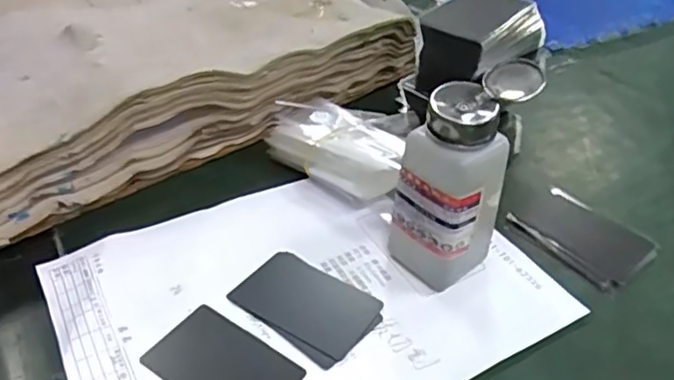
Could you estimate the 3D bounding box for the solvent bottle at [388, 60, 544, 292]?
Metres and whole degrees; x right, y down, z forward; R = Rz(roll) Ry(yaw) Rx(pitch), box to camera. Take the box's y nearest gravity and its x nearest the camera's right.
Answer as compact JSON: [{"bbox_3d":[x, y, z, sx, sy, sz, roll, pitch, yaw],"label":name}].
[{"bbox_3d":[0.073,-0.007,0.389,0.058,0.135,0.067,28,46,27],"label":"solvent bottle"}]

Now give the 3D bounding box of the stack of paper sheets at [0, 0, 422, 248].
[{"bbox_3d":[-0.165,-0.122,0.563,0.436,0.082,0.248,-25,47,-29],"label":"stack of paper sheets"}]

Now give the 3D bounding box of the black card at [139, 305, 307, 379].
[{"bbox_3d":[-0.065,0.101,0.357,0.082,0.004,0.053,26,45,25],"label":"black card"}]

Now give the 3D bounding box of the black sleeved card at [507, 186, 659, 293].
[{"bbox_3d":[0.179,0.033,0.456,0.062,0.008,0.091,-37,57,-23],"label":"black sleeved card"}]

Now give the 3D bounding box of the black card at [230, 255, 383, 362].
[{"bbox_3d":[-0.021,0.070,0.399,0.086,0.004,0.052,23,44,23],"label":"black card"}]

